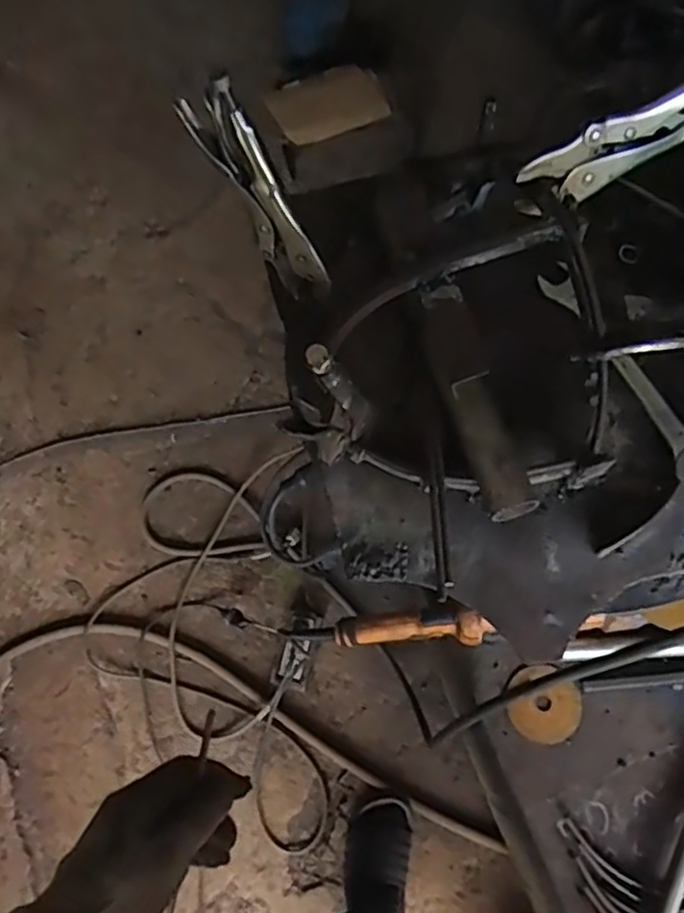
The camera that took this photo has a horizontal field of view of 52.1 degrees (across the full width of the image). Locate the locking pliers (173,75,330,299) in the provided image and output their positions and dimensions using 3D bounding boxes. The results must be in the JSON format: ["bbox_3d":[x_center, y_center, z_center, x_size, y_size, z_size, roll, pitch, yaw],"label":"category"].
[{"bbox_3d":[-0.058,-0.178,0.483,0.043,0.163,0.018,22,68,37],"label":"locking pliers"}]

